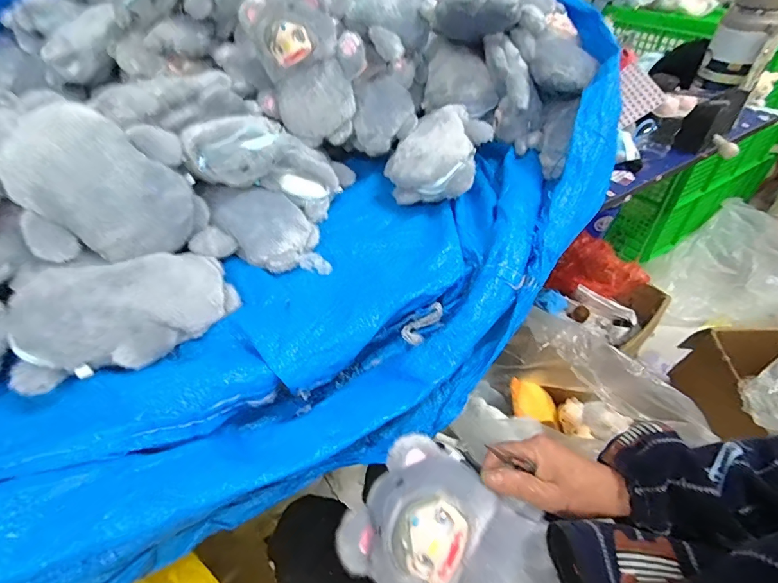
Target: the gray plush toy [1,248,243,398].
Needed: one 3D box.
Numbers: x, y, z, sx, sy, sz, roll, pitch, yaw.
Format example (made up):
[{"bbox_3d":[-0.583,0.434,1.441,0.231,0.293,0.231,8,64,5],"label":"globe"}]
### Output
[{"bbox_3d":[-0.262,0.017,0.410,0.191,0.065,0.132,-15,45,-13],"label":"gray plush toy"}]

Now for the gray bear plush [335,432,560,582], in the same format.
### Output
[{"bbox_3d":[0.065,0.226,0.339,0.198,0.068,0.134,37,86,15],"label":"gray bear plush"}]

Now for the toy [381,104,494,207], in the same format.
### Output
[{"bbox_3d":[0.070,-0.206,0.601,0.147,0.080,0.163,14,46,16],"label":"toy"}]

